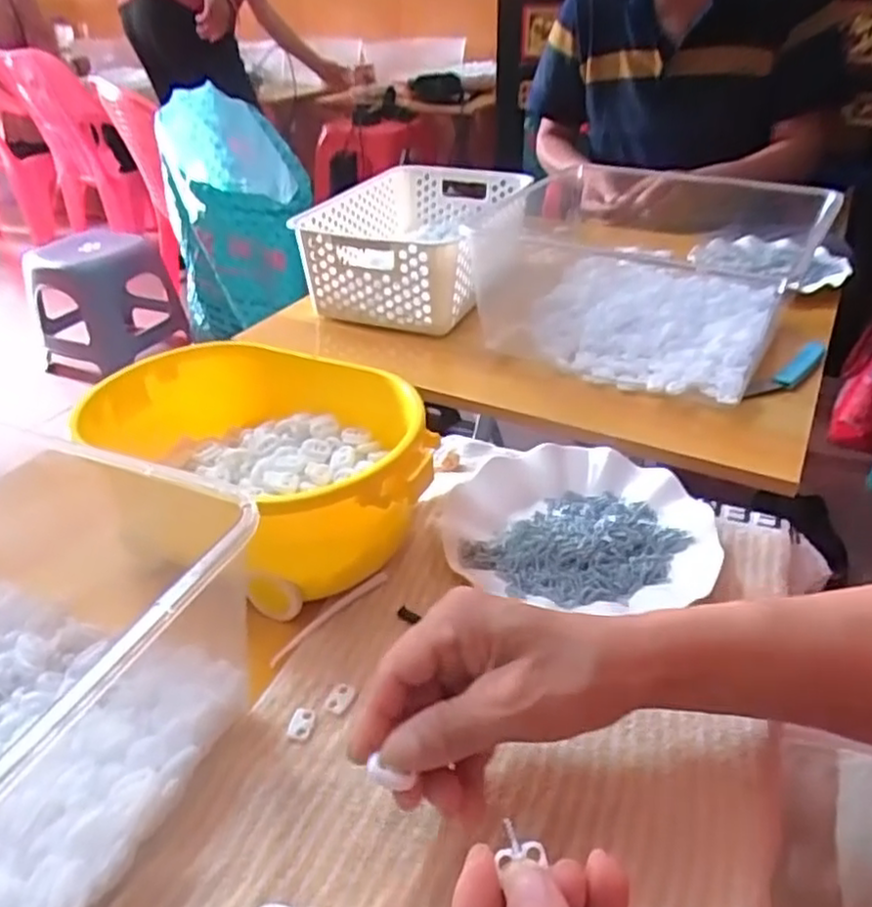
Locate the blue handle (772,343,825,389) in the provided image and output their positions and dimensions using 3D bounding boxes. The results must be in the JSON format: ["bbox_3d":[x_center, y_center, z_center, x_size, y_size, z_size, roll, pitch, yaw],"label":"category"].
[{"bbox_3d":[0.369,-0.091,0.710,0.025,0.013,0.093,24,42,32],"label":"blue handle"}]

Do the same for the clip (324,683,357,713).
[{"bbox_3d":[-0.055,0.140,0.402,0.014,0.004,0.019,20,40,29],"label":"clip"}]

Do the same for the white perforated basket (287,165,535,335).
[{"bbox_3d":[-0.025,-0.267,0.890,0.210,0.106,0.311,9,36,16],"label":"white perforated basket"}]

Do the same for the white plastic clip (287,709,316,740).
[{"bbox_3d":[-0.074,0.148,0.384,0.013,0.005,0.016,2,34,5],"label":"white plastic clip"}]

